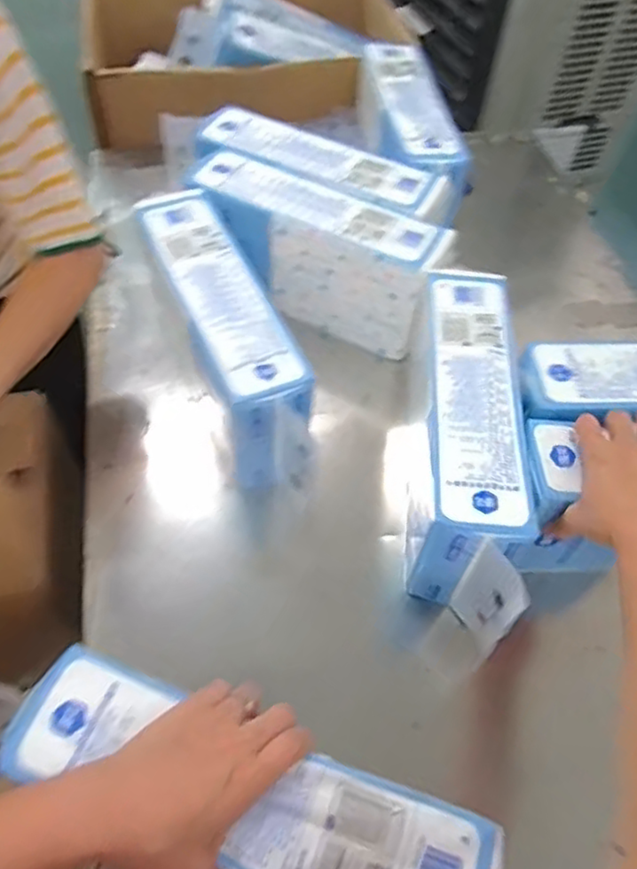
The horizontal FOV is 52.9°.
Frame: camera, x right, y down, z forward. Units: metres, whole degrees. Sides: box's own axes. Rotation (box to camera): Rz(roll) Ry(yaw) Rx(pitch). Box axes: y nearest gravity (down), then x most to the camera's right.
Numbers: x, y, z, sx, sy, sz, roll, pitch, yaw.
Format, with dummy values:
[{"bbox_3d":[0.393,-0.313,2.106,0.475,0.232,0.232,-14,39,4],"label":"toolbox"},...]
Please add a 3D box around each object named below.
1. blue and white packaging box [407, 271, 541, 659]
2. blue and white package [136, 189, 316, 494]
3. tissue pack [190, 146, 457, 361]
[{"bbox_3d":[0.149,0.013,0.661,0.087,0.151,0.368,4,55,-1],"label":"blue and white packaging box"},{"bbox_3d":[-0.103,-0.114,0.729,0.091,0.150,0.352,-20,59,-17],"label":"blue and white package"},{"bbox_3d":[-0.005,-0.232,0.828,0.323,0.149,0.097,26,57,14],"label":"tissue pack"}]

